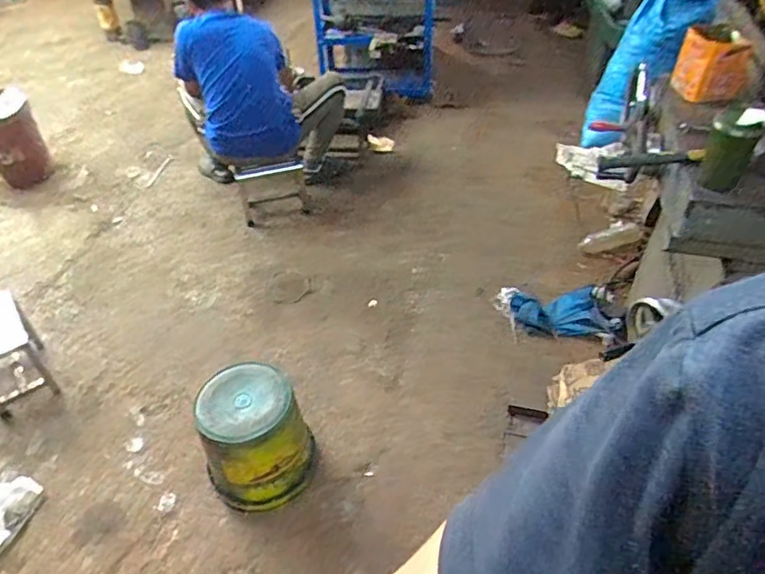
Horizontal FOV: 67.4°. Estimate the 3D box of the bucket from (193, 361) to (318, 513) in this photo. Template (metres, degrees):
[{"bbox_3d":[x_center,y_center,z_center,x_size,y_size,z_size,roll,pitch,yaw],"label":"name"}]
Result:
[{"bbox_3d":[-0.344,0.406,1.590,0.280,0.314,0.273,-1,43,1],"label":"bucket"}]

